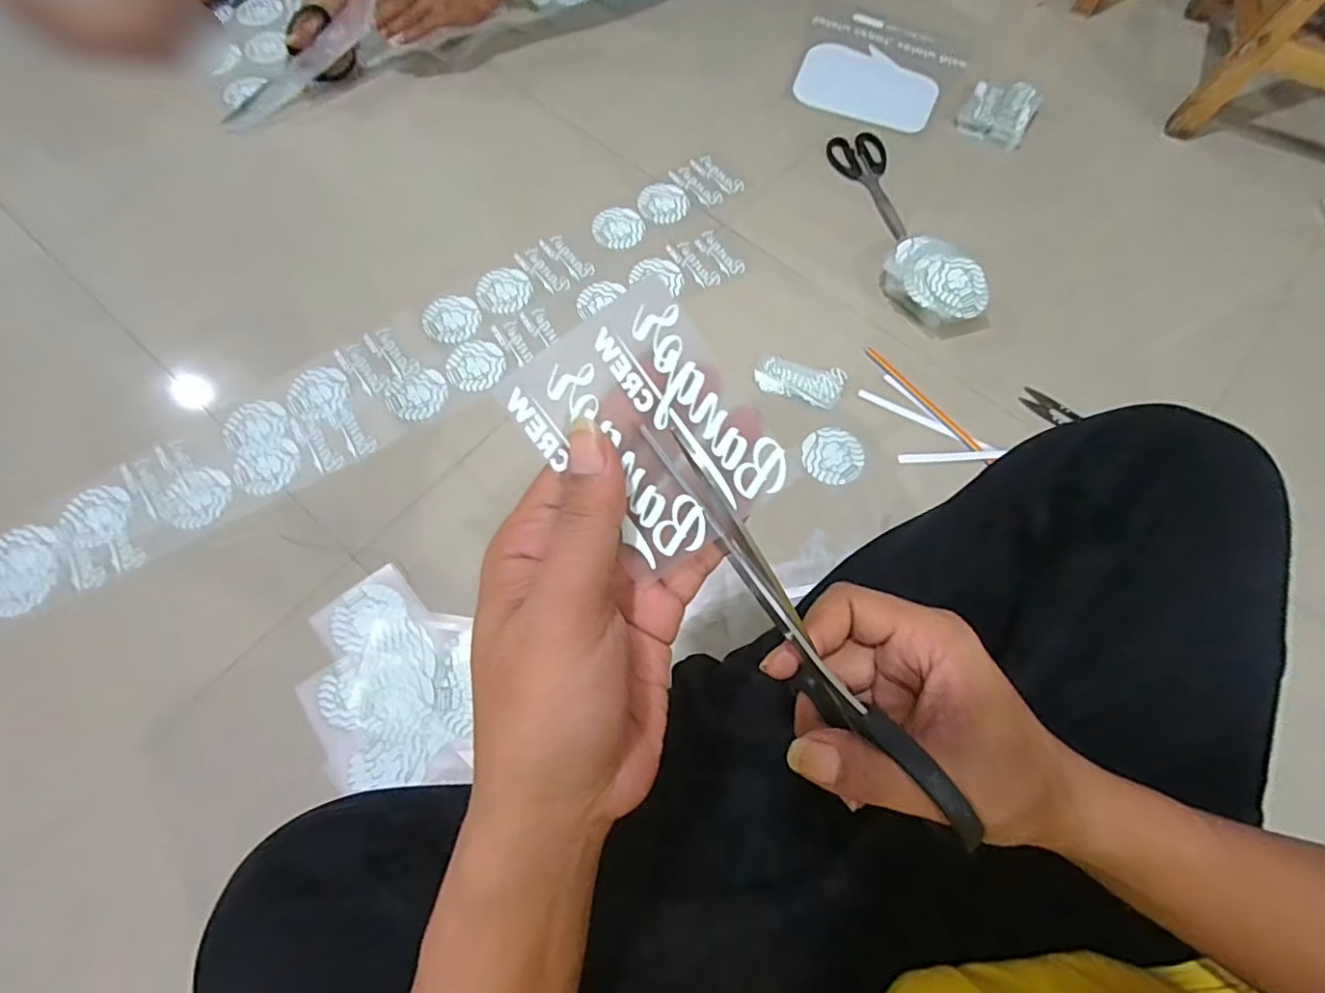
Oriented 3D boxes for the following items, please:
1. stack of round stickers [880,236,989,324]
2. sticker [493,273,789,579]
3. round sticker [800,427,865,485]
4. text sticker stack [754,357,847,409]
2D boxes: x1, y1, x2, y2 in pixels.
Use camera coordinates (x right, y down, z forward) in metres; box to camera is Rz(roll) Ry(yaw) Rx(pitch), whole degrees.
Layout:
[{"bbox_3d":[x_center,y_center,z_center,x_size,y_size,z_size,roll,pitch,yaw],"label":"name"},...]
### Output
[{"bbox_3d":[0.325,-0.254,0.729,0.088,0.055,0.124,-30,73,-12],"label":"stack of round stickers"},{"bbox_3d":[-0.003,-0.023,0.221,0.070,0.006,0.090,-37,101,-3],"label":"sticker"},{"bbox_3d":[0.190,-0.046,0.671,0.067,0.004,0.068,0,70,-1],"label":"round sticker"},{"bbox_3d":[0.160,-0.133,0.702,0.100,0.011,0.051,13,70,3],"label":"text sticker stack"}]

